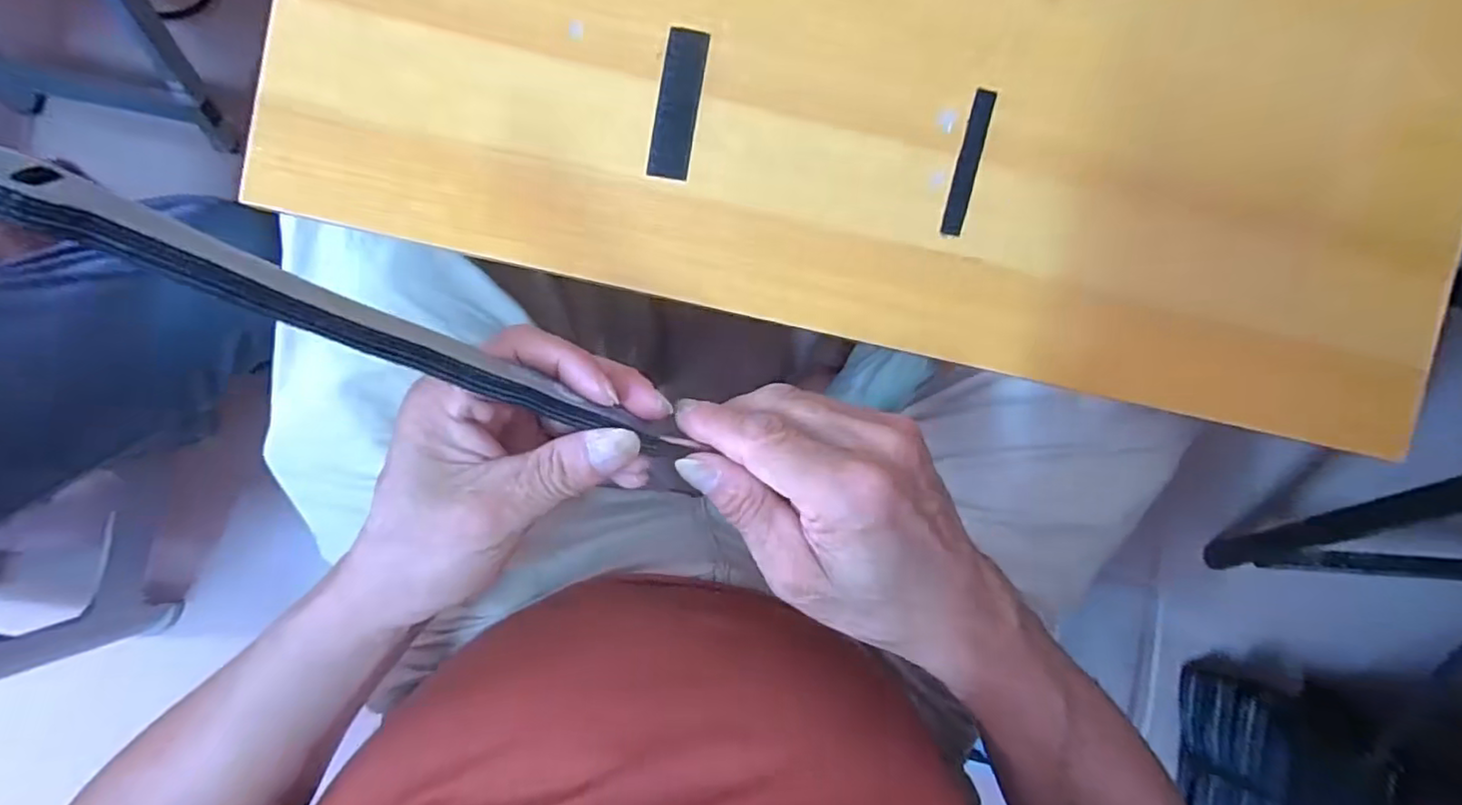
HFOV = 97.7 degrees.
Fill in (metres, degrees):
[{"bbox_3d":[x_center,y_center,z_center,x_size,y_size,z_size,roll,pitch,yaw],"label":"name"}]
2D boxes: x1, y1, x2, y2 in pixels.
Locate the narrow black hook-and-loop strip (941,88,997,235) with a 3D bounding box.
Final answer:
[{"bbox_3d":[0.117,-0.118,0.314,0.012,0.004,0.071,14,94,-3],"label":"narrow black hook-and-loop strip"}]

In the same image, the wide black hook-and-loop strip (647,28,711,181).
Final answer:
[{"bbox_3d":[-0.025,-0.142,0.304,0.020,0.004,0.069,10,94,-3],"label":"wide black hook-and-loop strip"}]

